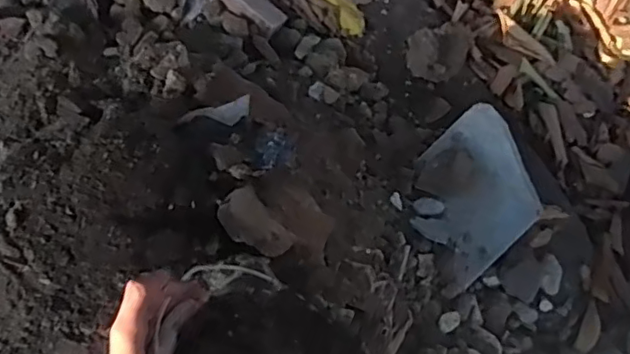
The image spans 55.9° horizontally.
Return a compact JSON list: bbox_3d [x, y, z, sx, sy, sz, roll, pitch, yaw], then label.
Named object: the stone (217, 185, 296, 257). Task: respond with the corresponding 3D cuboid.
[{"bbox_3d":[-0.079,0.055,0.740,0.062,0.057,0.089,-41,79,-12],"label":"stone"}]

